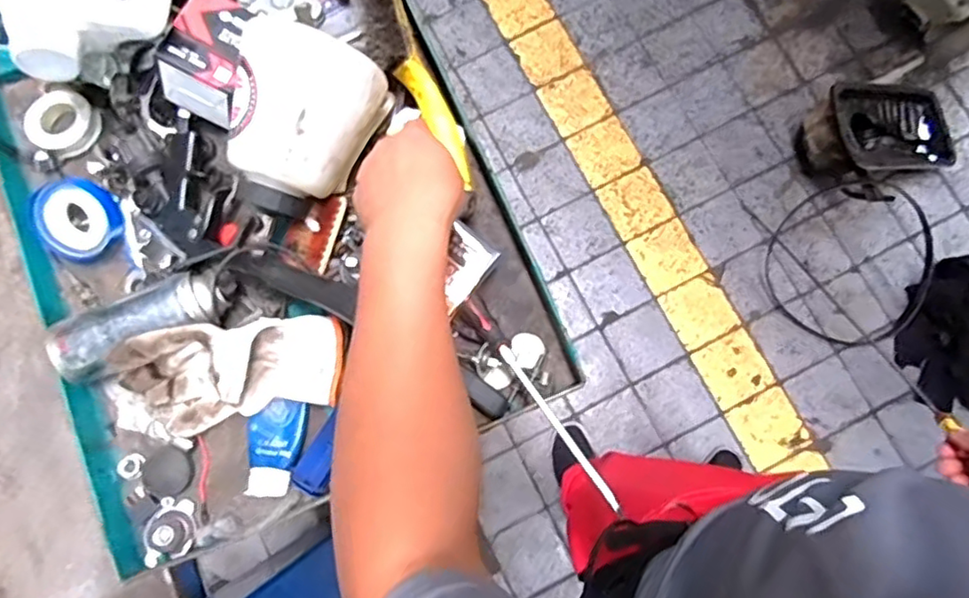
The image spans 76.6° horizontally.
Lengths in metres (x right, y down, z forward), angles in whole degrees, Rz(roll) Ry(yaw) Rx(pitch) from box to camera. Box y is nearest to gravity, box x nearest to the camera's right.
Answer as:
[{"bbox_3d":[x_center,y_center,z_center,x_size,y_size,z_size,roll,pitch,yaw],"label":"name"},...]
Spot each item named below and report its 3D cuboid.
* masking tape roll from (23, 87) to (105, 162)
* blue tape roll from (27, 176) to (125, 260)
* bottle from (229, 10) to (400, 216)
[{"bbox_3d":[-0.429,-0.180,0.625,0.060,0.025,0.064,0,80,1],"label":"masking tape roll"},{"bbox_3d":[-0.391,-0.078,0.596,0.082,0.045,0.082,2,119,4],"label":"blue tape roll"},{"bbox_3d":[-0.161,-0.154,0.526,0.103,0.092,0.156,28,82,6],"label":"bottle"}]

